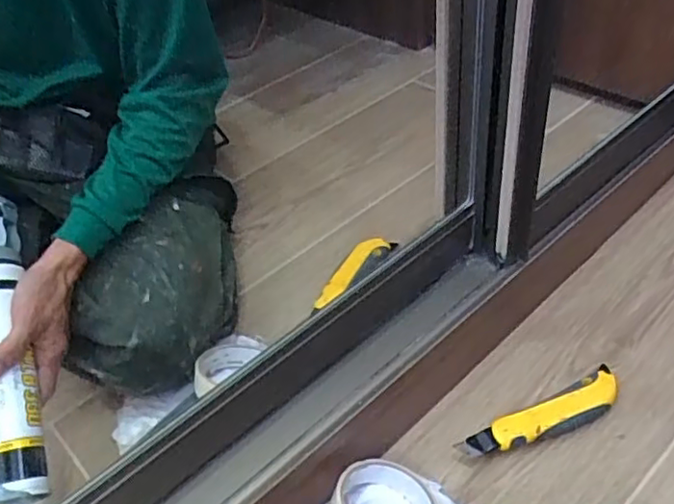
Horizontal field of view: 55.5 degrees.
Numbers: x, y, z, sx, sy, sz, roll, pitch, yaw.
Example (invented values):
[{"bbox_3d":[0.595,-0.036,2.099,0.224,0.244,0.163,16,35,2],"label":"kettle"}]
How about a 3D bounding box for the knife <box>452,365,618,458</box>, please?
[{"bbox_3d":[0.196,0.156,0.600,0.174,0.030,0.039,-21,44,-16],"label":"knife"}]

